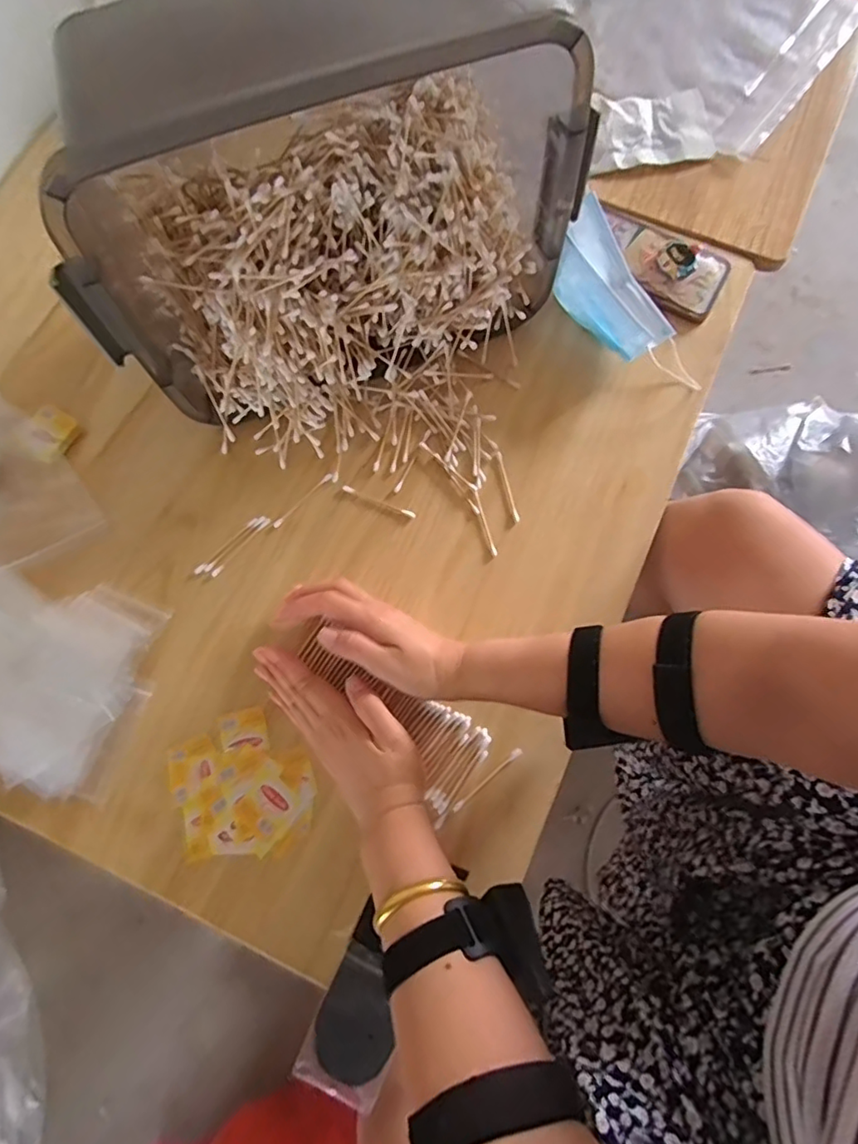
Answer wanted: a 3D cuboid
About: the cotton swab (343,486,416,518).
[{"bbox_3d":[-0.046,-0.066,0.534,0.074,0.004,0.007,23,77,5],"label":"cotton swab"}]

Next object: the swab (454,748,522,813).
[{"bbox_3d":[0.049,0.173,0.480,0.074,0.004,0.006,-40,80,-9],"label":"swab"}]

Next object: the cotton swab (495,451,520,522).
[{"bbox_3d":[0.074,-0.081,0.543,0.006,0.004,0.072,-12,77,-3],"label":"cotton swab"}]

